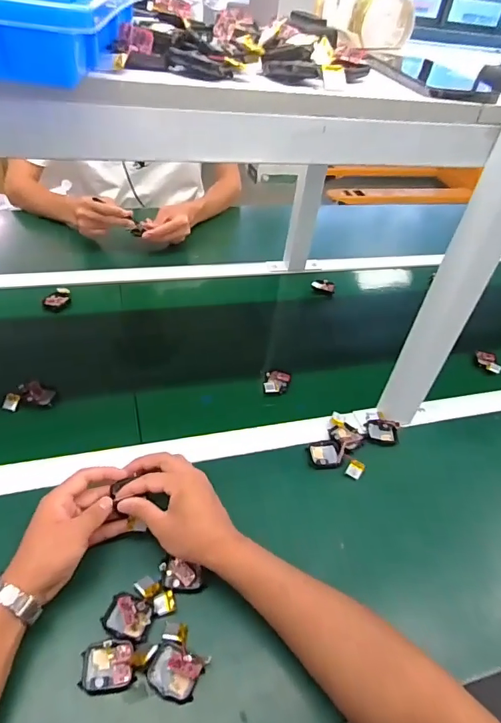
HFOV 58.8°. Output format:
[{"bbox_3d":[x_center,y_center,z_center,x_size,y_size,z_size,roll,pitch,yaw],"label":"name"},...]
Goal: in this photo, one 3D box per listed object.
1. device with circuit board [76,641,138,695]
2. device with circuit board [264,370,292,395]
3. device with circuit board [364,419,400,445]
[{"bbox_3d":[-0.130,0.280,0.408,0.047,0.010,0.039,0,43,-9],"label":"device with circuit board"},{"bbox_3d":[0.042,0.032,0.700,0.040,0.011,0.056,10,42,3],"label":"device with circuit board"},{"bbox_3d":[0.190,0.101,0.644,0.046,0.016,0.040,15,43,8],"label":"device with circuit board"}]

